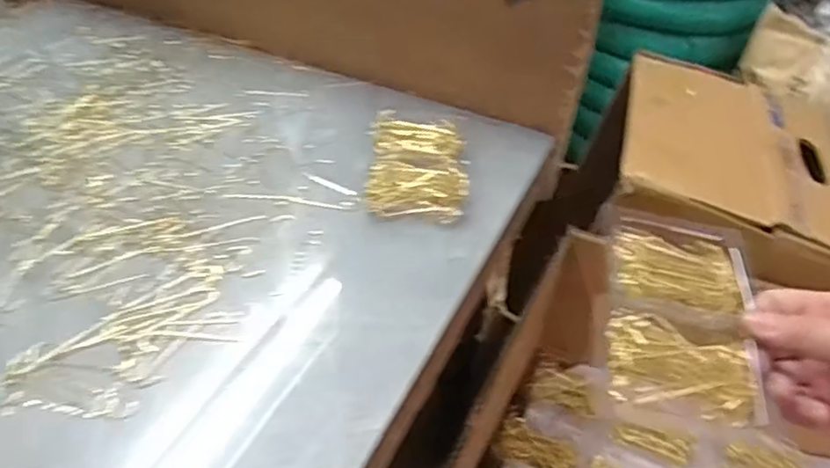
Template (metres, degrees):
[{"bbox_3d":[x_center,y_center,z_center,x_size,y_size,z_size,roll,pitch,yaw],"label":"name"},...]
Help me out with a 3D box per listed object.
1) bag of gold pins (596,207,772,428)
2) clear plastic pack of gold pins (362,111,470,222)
[{"bbox_3d":[0.149,0.038,0.355,0.086,0.018,0.140,6,52,1],"label":"bag of gold pins"},{"bbox_3d":[0.001,-0.056,0.488,0.072,0.022,0.117,3,42,-2],"label":"clear plastic pack of gold pins"}]

